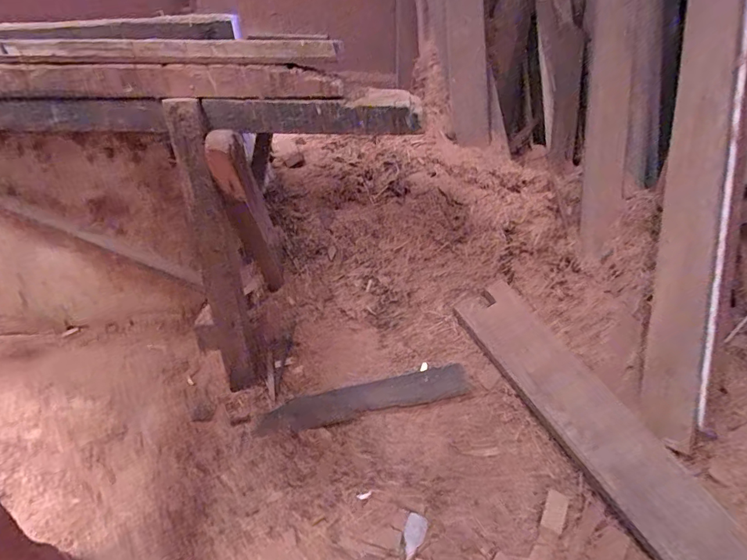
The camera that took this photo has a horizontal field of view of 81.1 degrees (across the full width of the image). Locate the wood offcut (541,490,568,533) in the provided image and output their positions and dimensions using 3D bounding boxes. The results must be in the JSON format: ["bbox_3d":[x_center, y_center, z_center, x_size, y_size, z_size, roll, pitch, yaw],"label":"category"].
[{"bbox_3d":[0.332,0.423,0.798,0.035,0.012,0.077,19,35,25],"label":"wood offcut"}]

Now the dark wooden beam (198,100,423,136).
[{"bbox_3d":[-0.109,-0.282,0.767,0.376,0.050,0.036,2,31,-1],"label":"dark wooden beam"}]

